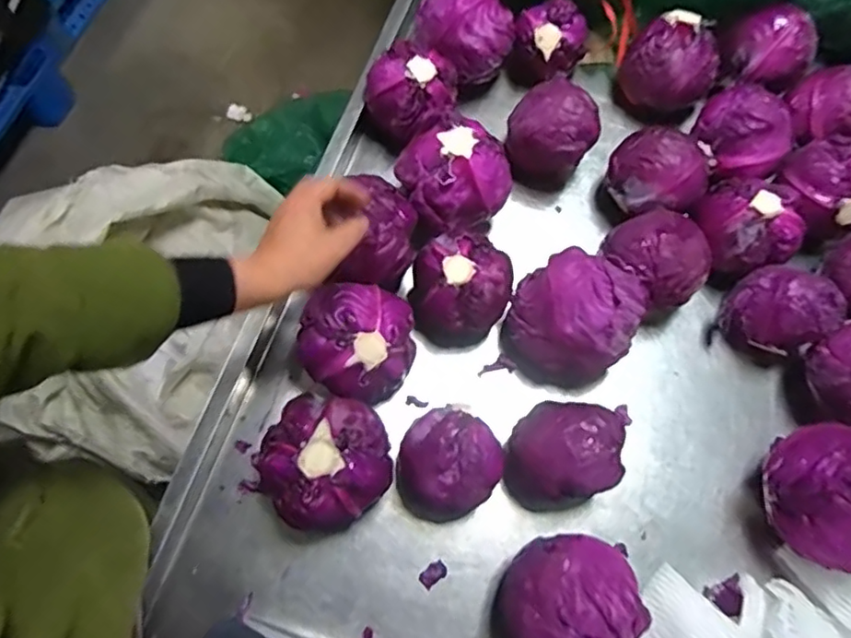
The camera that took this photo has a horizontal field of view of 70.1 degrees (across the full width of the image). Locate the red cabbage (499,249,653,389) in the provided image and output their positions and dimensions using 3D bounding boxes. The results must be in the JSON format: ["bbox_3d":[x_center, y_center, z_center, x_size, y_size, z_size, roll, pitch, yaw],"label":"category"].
[{"bbox_3d":[0.159,-0.004,0.653,0.134,0.113,0.119,4,67,0],"label":"red cabbage"}]

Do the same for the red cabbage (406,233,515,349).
[{"bbox_3d":[0.039,-0.034,0.684,0.113,0.109,0.104,1,67,-2],"label":"red cabbage"}]

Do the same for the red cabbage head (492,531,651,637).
[{"bbox_3d":[0.130,0.267,0.562,0.116,0.116,0.132,23,68,8],"label":"red cabbage head"}]

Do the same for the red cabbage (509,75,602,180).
[{"bbox_3d":[0.157,-0.233,0.754,0.104,0.092,0.099,15,67,4],"label":"red cabbage"}]

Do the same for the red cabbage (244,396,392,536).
[{"bbox_3d":[-0.097,0.141,0.593,0.118,0.101,0.126,1,67,-2],"label":"red cabbage"}]

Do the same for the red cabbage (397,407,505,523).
[{"bbox_3d":[0.024,0.149,0.611,0.095,0.087,0.099,1,67,-2],"label":"red cabbage"}]

